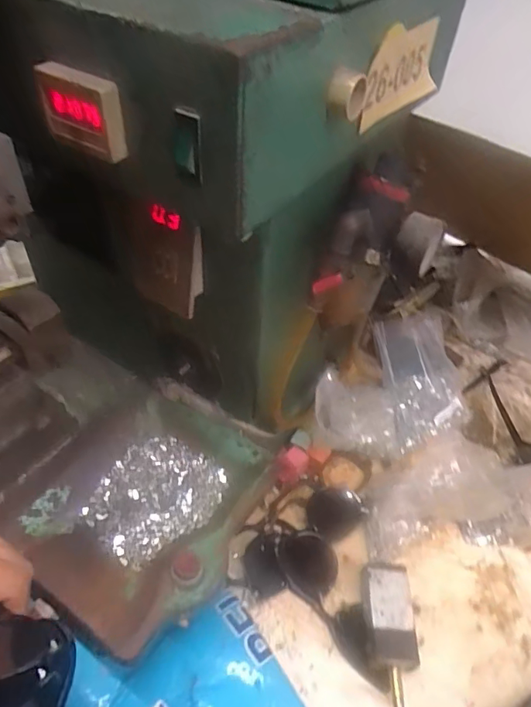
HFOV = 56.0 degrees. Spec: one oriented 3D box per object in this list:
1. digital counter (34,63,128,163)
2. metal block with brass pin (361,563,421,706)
[{"bbox_3d":[-0.091,-0.119,0.245,0.048,0.034,0.011,29,51,18],"label":"digital counter"},{"bbox_3d":[0.100,0.226,0.399,0.039,0.026,0.104,3,48,-3],"label":"metal block with brass pin"}]

